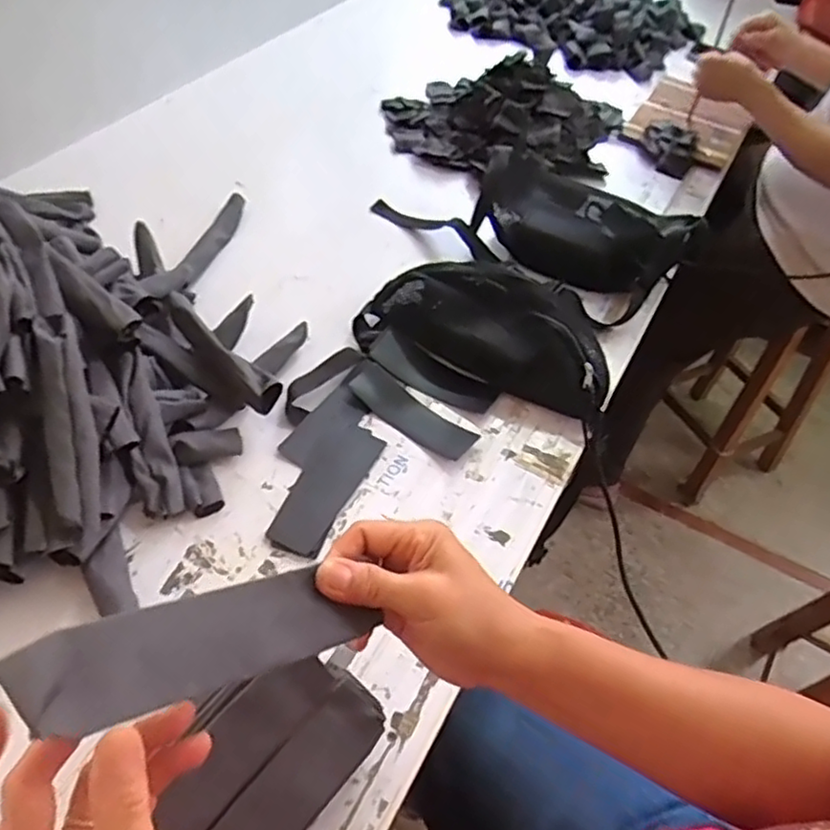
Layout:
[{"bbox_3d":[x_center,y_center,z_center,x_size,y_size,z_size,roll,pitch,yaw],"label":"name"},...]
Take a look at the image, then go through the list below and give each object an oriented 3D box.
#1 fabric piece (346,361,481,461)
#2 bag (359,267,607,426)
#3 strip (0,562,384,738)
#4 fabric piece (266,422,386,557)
[{"bbox_3d":[-0.002,-0.004,0.716,0.146,0.022,0.048,32,55,19],"label":"fabric piece"},{"bbox_3d":[0.082,-0.107,0.771,0.283,0.084,0.158,14,51,6],"label":"bag"},{"bbox_3d":[-0.096,0.107,0.319,0.167,0.007,0.043,-5,72,-42],"label":"strip"},{"bbox_3d":[-0.086,0.069,0.658,0.055,0.004,0.153,22,52,13],"label":"fabric piece"}]

